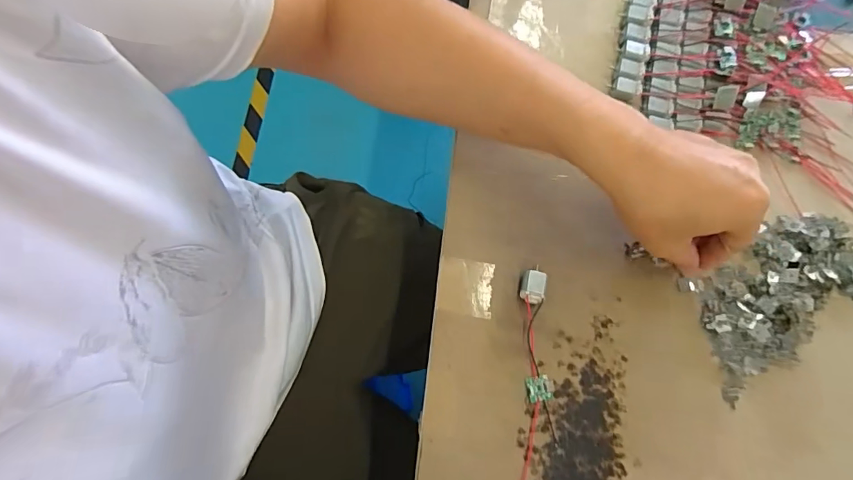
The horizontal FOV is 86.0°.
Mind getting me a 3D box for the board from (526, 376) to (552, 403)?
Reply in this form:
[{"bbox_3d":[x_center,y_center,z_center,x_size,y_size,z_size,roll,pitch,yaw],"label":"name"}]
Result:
[{"bbox_3d":[0.086,0.113,0.349,0.018,0.005,0.018,-10,75,-3],"label":"board"}]

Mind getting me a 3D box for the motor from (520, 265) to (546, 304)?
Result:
[{"bbox_3d":[0.085,0.036,0.365,0.017,0.017,0.028,10,75,2],"label":"motor"}]

